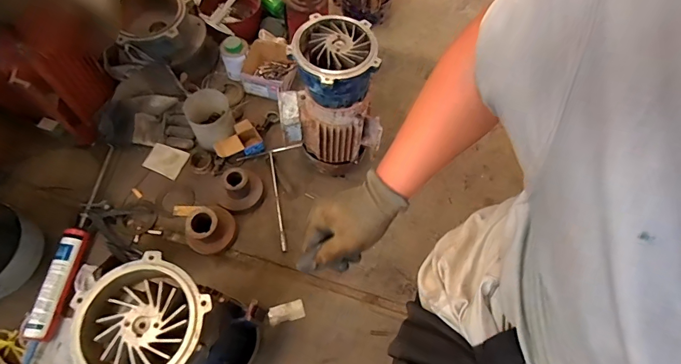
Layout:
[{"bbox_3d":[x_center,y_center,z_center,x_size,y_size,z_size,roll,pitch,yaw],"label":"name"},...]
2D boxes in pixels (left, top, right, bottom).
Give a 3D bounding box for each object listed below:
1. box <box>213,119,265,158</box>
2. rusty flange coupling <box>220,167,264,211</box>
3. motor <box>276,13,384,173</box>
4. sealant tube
[{"bbox_3d":[-0.285,-0.114,1.081,0.124,0.050,0.091,-21,65,-11],"label":"box"},{"bbox_3d":[-0.258,0.015,1.001,0.111,0.080,0.096,-29,67,-14],"label":"rusty flange coupling"},{"bbox_3d":[-0.026,-0.179,0.896,0.207,0.351,0.162,-7,63,-4],"label":"motor"},{"bbox_3d":[-0.644,0.233,0.897,0.063,0.053,0.258,6,63,2],"label":"sealant tube"}]

